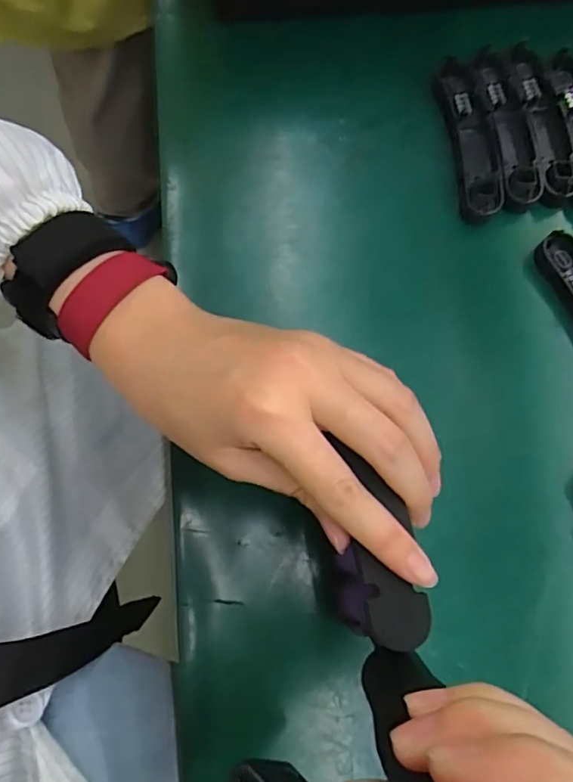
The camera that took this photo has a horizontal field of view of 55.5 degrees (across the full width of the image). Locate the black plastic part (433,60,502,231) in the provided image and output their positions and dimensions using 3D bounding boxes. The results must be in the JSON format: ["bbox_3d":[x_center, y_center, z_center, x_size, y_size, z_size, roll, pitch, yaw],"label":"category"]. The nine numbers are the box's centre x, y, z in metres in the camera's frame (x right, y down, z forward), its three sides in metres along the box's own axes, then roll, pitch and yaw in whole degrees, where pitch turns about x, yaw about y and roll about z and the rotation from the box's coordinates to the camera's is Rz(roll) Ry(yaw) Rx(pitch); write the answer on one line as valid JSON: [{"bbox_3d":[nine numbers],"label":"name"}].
[{"bbox_3d":[0.125,-0.175,0.371,0.029,0.008,0.124,-4,75,-2],"label":"black plastic part"}]

